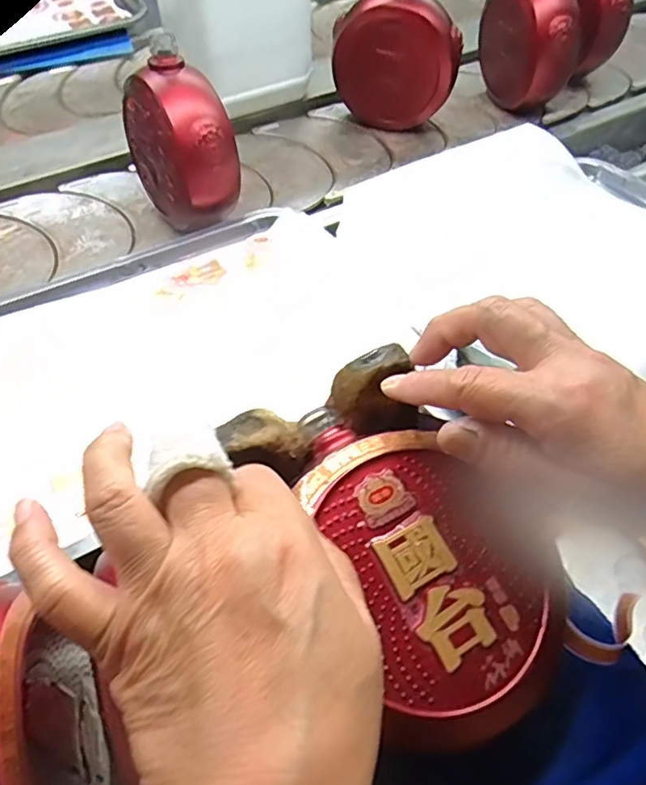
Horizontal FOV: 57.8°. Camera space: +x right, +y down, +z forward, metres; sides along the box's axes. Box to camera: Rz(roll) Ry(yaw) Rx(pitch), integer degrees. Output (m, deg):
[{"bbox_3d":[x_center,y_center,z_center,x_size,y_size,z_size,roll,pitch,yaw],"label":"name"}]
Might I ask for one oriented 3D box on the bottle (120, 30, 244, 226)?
[{"bbox_3d":[-0.128,-0.226,0.539,0.068,0.126,0.138,-26,83,-30],"label":"bottle"}]

